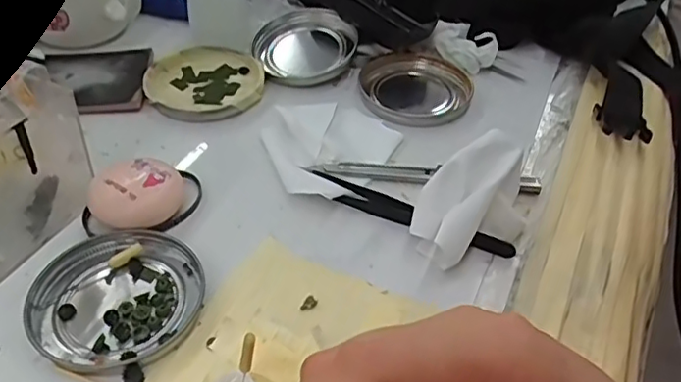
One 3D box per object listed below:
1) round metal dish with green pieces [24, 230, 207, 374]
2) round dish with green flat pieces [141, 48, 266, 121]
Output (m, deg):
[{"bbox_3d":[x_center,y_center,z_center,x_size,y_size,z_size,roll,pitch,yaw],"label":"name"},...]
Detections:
[{"bbox_3d":[-0.107,0.050,0.292,0.076,0.008,0.075,2,44,-1],"label":"round metal dish with green pieces"},{"bbox_3d":[-0.093,-0.075,0.423,0.078,0.011,0.078,0,44,-4],"label":"round dish with green flat pieces"}]

